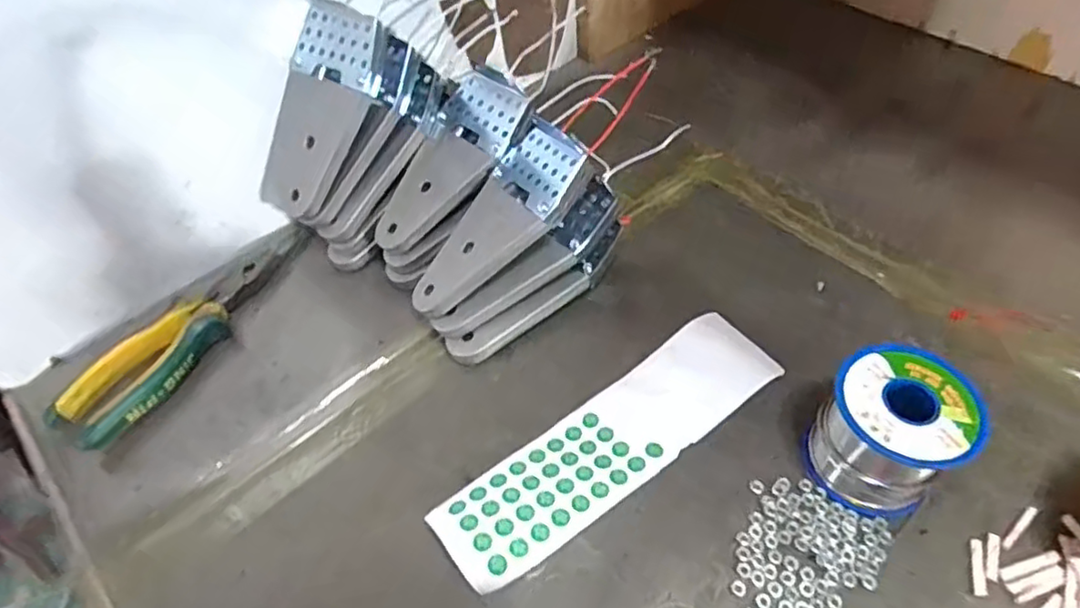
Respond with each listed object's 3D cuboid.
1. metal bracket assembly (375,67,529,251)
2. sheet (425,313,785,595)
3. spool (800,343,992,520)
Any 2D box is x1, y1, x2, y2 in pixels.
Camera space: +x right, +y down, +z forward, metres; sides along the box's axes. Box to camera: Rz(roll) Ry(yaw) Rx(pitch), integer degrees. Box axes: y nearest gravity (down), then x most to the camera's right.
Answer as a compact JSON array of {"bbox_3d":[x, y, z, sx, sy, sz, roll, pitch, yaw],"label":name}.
[{"bbox_3d":[-0.064,-0.096,0.433,0.066,0.012,0.137,36,90,29],"label":"metal bracket assembly"},{"bbox_3d":[0.044,0.075,0.356,0.217,0.014,0.060,-33,56,-22],"label":"sheet"},{"bbox_3d":[0.177,0.066,0.322,0.062,0.063,0.063,-2,50,2],"label":"spool"}]

